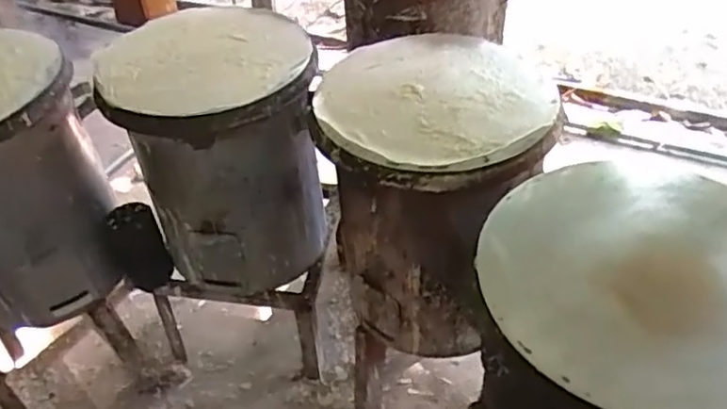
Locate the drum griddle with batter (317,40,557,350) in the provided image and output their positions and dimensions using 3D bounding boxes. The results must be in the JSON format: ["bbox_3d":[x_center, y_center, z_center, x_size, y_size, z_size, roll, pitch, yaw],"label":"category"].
[{"bbox_3d":[0.124,-0.014,1.200,0.395,0.464,0.411,15,46,19],"label":"drum griddle with batter"}]

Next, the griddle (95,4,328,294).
[{"bbox_3d":[-0.287,-0.090,1.324,0.381,0.489,0.352,-12,43,-8],"label":"griddle"}]

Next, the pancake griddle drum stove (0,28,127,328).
[{"bbox_3d":[-0.752,-0.043,1.306,0.399,0.485,0.410,-31,49,-25],"label":"pancake griddle drum stove"}]

